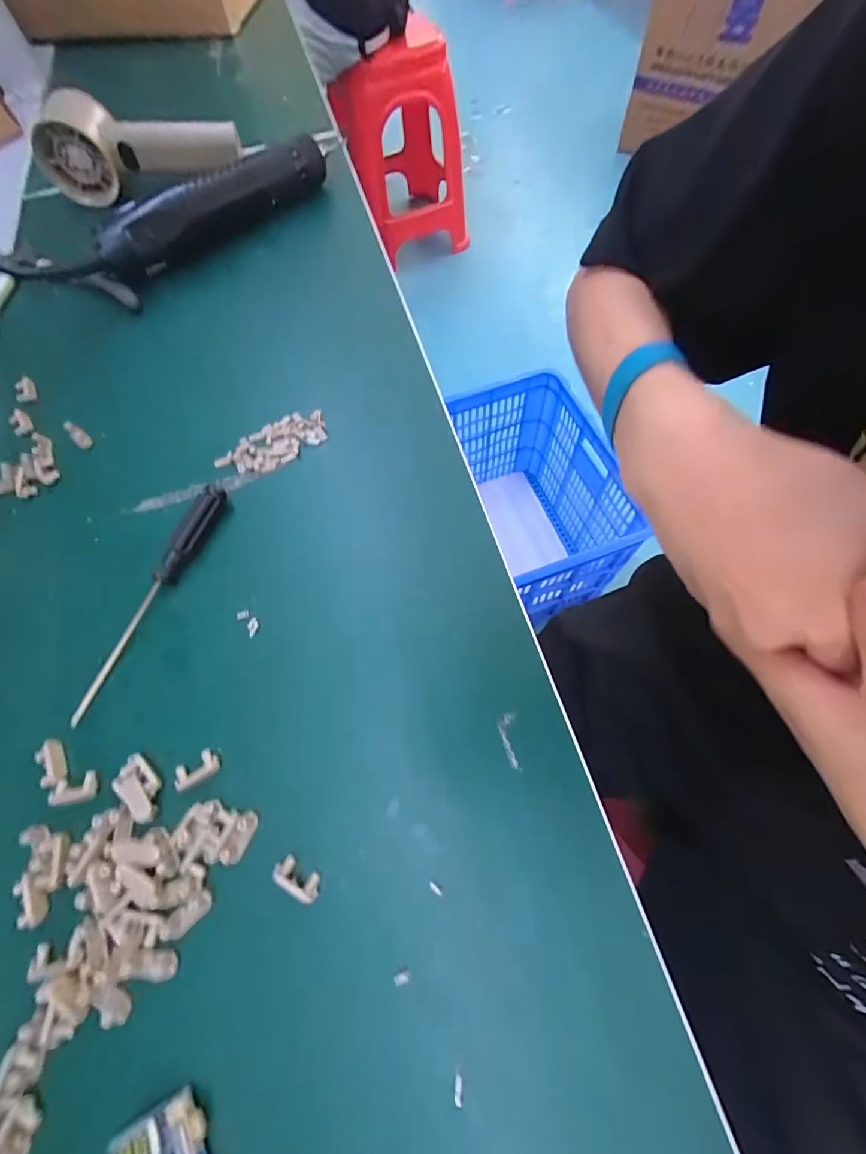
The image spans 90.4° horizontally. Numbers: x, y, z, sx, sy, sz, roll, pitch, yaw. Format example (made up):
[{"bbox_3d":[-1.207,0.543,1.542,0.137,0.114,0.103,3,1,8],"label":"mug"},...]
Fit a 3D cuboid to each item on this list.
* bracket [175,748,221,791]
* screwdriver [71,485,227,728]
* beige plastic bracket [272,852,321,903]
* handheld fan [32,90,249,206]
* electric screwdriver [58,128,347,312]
[{"bbox_3d":[-0.105,0.086,0.190,0.019,0.004,0.012,-35,68,-13],"label":"bracket"},{"bbox_3d":[-0.143,0.009,0.224,0.015,0.014,0.131,14,67,9],"label":"screwdriver"},{"bbox_3d":[-0.054,0.121,0.173,0.021,0.007,0.009,25,69,14],"label":"beige plastic bracket"},{"bbox_3d":[-0.250,-0.372,0.368,0.158,0.051,0.052,-4,65,1],"label":"handheld fan"},{"bbox_3d":[-0.172,-0.296,0.339,0.037,0.037,0.244,37,72,18],"label":"electric screwdriver"}]

